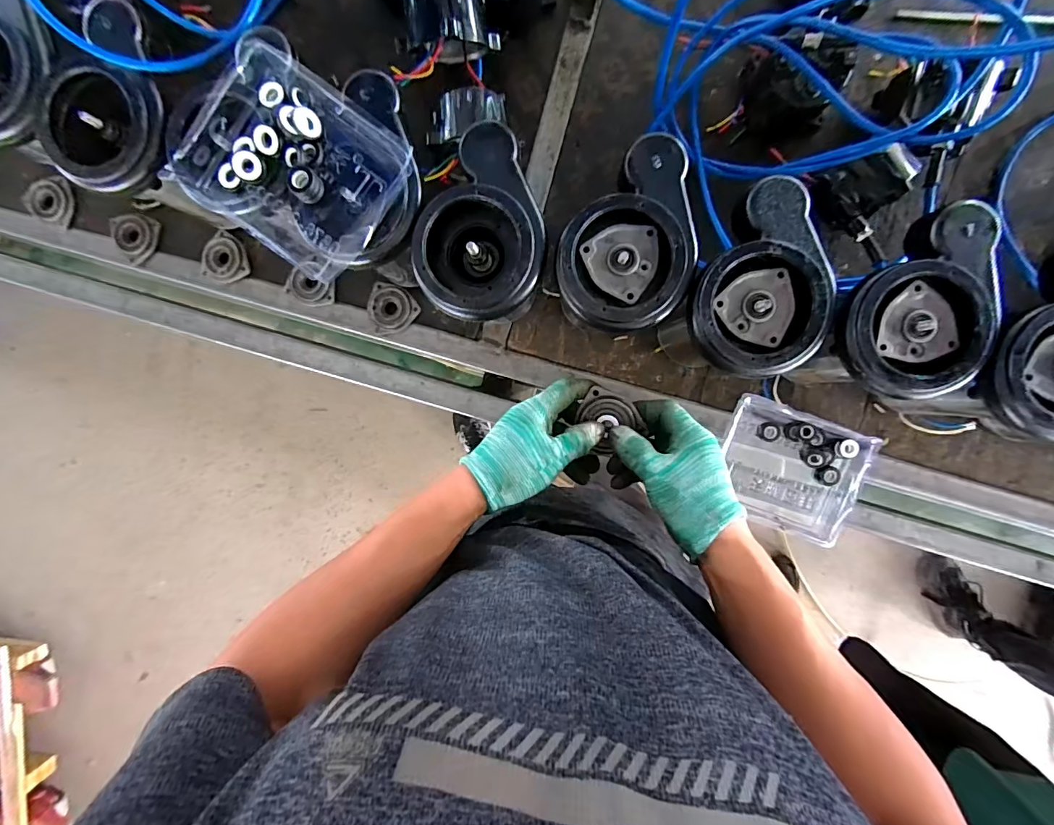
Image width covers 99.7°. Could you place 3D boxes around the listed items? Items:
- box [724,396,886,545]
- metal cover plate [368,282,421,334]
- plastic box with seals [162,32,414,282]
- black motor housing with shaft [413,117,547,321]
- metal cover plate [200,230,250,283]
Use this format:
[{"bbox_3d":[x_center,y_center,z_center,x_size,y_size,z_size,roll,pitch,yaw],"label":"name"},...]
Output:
[{"bbox_3d":[0.323,0.072,0.554,0.167,0.031,0.144,19,96,3],"label":"box"},{"bbox_3d":[-0.181,-0.141,0.589,0.065,0.013,0.067,0,94,5],"label":"metal cover plate"},{"bbox_3d":[-0.206,-0.222,0.402,0.181,0.038,0.148,35,96,0],"label":"plastic box with seals"},{"bbox_3d":[-0.039,-0.172,0.423,0.118,0.057,0.169,9,96,3],"label":"black motor housing with shaft"},{"bbox_3d":[-0.414,-0.210,0.605,0.059,0.014,0.062,0,94,5],"label":"metal cover plate"}]

